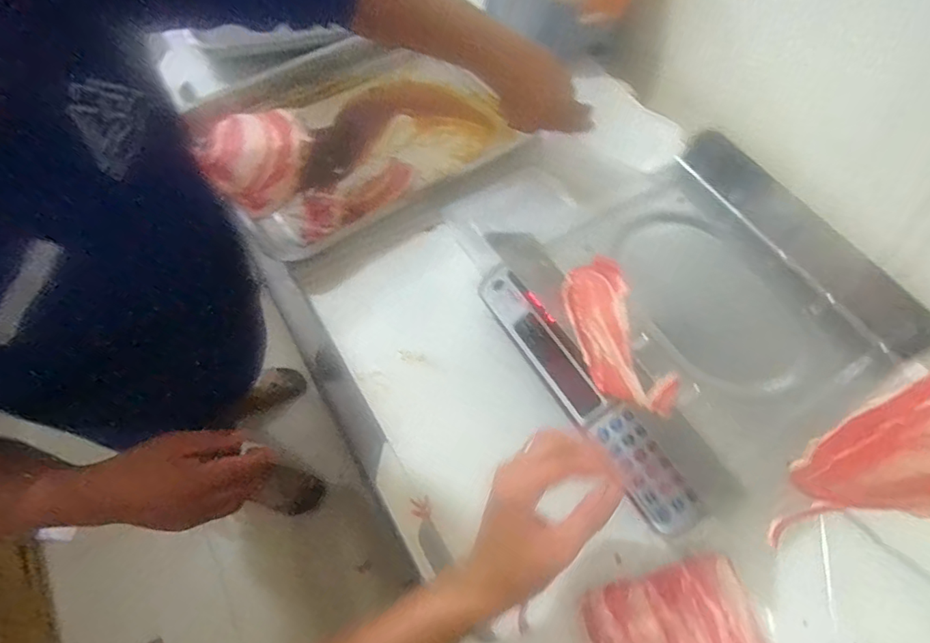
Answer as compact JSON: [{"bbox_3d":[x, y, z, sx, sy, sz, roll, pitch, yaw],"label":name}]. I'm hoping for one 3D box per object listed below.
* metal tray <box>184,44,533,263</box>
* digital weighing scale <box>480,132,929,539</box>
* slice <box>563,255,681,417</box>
[{"bbox_3d":[-0.154,-0.285,0.824,0.457,0.087,0.342,-28,67,-15],"label":"metal tray"},{"bbox_3d":[0.254,-0.007,0.620,0.349,0.127,0.339,-29,67,-15],"label":"digital weighing scale"},{"bbox_3d":[0.160,0.006,0.550,0.116,0.030,0.186,18,40,-23],"label":"slice"}]

